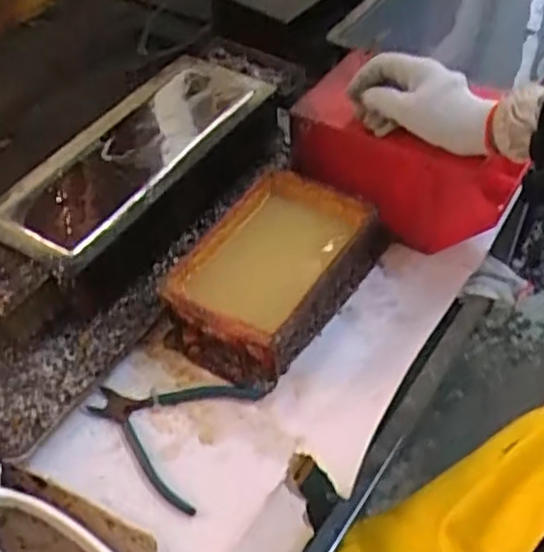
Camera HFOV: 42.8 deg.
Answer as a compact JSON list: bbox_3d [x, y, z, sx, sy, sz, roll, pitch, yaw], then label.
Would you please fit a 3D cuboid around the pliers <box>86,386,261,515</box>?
[{"bbox_3d":[-0.094,0.129,0.612,0.127,0.019,0.124,19,53,20],"label":"pliers"}]

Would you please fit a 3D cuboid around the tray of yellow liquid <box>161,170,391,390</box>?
[{"bbox_3d":[-0.001,-0.009,0.675,0.136,0.077,0.214,25,55,24],"label":"tray of yellow liquid"}]

